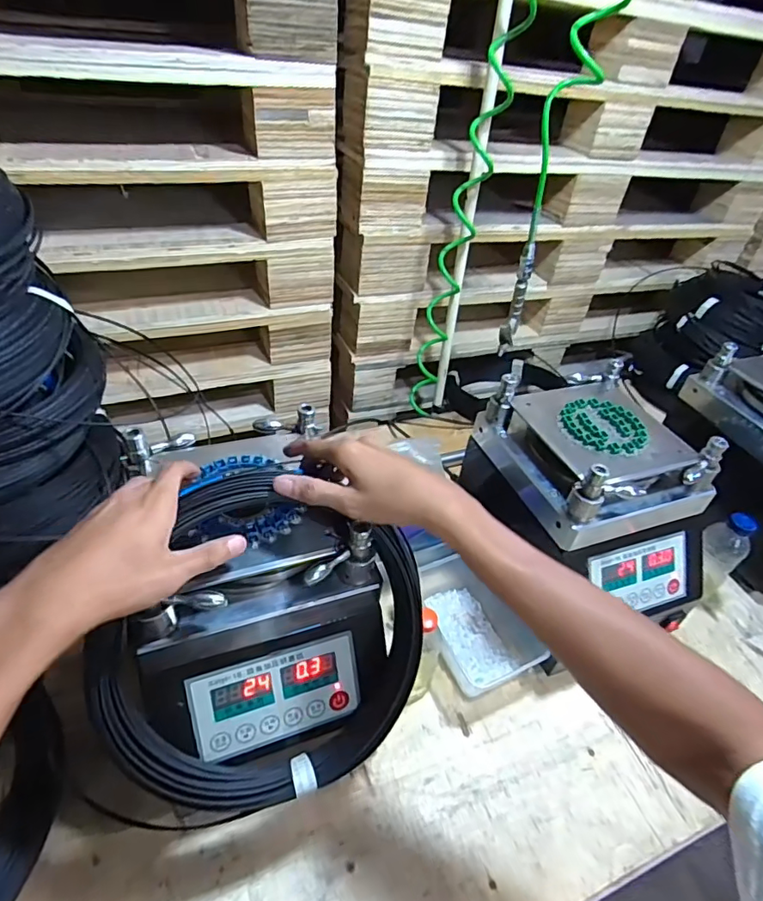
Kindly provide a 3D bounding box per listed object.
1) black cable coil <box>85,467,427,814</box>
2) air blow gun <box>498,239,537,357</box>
[{"bbox_3d":[-0.088,0.171,0.448,0.267,0.038,0.267,0,91,-23],"label":"black cable coil"},{"bbox_3d":[0.226,-0.250,0.855,0.027,0.169,0.057,17,43,11],"label":"air blow gun"}]

